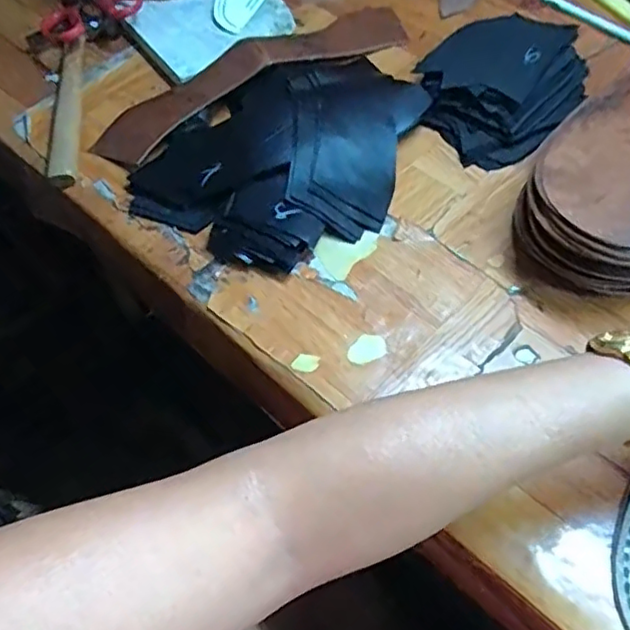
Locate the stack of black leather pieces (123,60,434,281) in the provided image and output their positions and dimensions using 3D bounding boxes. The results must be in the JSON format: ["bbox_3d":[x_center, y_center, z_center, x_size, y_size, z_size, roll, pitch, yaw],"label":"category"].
[{"bbox_3d":[-0.025,-0.150,0.533,0.200,0.035,0.239,19,59,15],"label":"stack of black leather pieces"}]

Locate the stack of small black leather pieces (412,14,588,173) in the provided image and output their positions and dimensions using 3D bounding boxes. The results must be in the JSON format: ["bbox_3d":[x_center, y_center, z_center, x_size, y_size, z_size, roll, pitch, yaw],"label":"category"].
[{"bbox_3d":[0.166,-0.209,0.559,0.160,0.039,0.131,-36,61,-20],"label":"stack of small black leather pieces"}]

